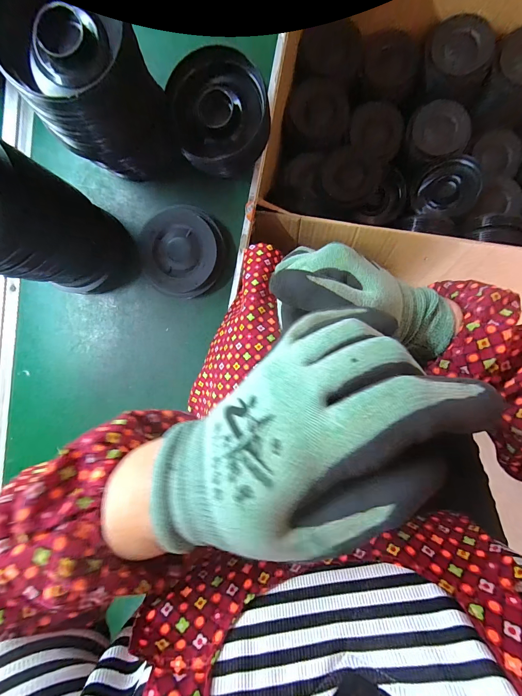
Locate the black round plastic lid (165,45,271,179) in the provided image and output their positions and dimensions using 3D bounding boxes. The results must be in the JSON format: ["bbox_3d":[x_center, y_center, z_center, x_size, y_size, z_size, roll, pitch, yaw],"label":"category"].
[{"bbox_3d":[-0.052,-0.283,0.372,0.120,0.021,0.124,2,133,2],"label":"black round plastic lid"}]

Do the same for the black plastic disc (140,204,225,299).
[{"bbox_3d":[-0.109,-0.132,0.416,0.111,0.028,0.116,1,97,6],"label":"black plastic disc"}]

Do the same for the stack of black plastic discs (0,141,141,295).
[{"bbox_3d":[-0.250,-0.133,0.323,0.111,0.237,0.126,-2,97,6],"label":"stack of black plastic discs"}]

